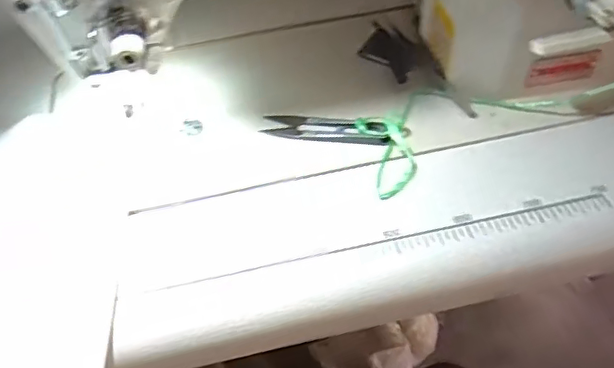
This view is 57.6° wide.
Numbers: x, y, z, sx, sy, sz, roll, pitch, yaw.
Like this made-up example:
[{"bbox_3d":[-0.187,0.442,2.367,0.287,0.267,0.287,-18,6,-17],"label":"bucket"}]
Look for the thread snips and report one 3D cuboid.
[{"bbox_3d":[0.021,-0.045,0.427,0.109,0.015,0.023,6,52,9],"label":"thread snips"}]

